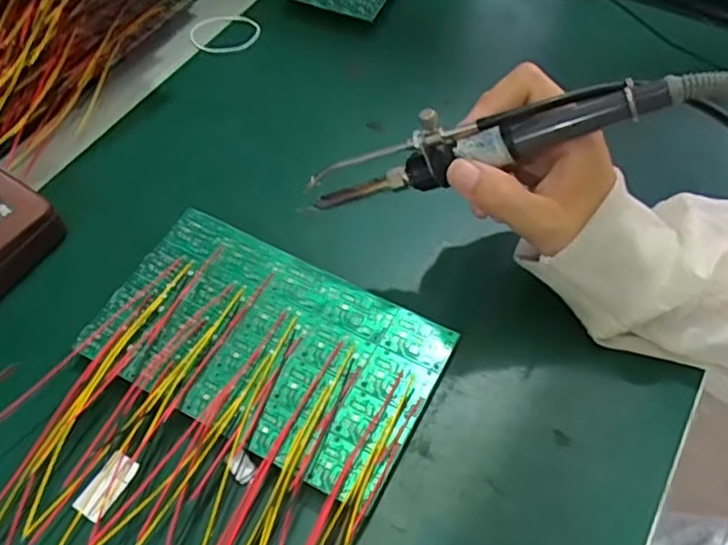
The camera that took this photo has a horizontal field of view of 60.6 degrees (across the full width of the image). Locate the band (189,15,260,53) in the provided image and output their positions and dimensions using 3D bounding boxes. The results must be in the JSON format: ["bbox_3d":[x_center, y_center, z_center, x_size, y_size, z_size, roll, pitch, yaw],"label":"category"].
[{"bbox_3d":[-0.106,-0.181,0.473,0.053,0.004,0.042,2,63,4],"label":"band"}]

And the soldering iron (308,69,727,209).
[{"bbox_3d":[0.062,-0.066,0.283,0.194,0.033,0.019,-13,55,22],"label":"soldering iron"}]

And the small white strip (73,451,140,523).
[{"bbox_3d":[-0.121,0.100,0.294,0.015,0.004,0.030,27,61,16],"label":"small white strip"}]

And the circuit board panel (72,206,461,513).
[{"bbox_3d":[-0.050,0.038,0.327,0.172,0.013,0.102,24,60,14],"label":"circuit board panel"}]

